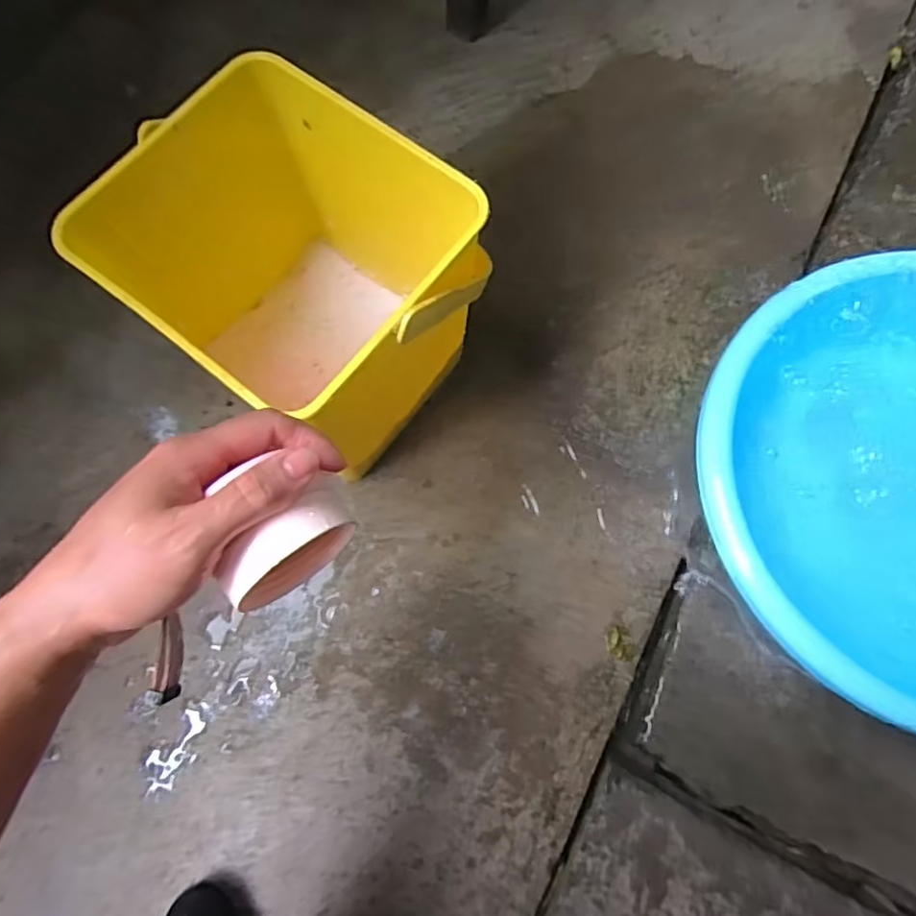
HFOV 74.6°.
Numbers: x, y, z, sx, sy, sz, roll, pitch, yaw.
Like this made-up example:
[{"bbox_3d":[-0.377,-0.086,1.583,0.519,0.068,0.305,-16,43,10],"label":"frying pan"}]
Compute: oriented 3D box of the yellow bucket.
[{"bbox_3d":[-0.125,-0.141,0.535,0.248,0.228,0.223,35,78,11],"label":"yellow bucket"}]

